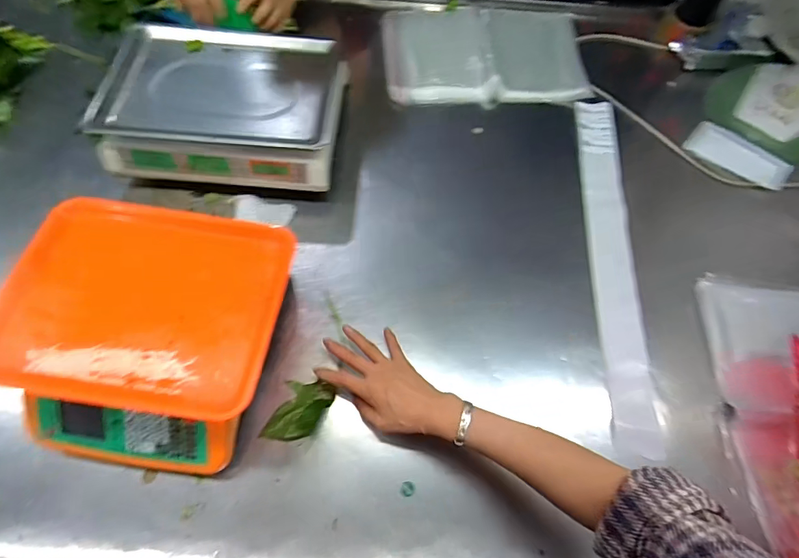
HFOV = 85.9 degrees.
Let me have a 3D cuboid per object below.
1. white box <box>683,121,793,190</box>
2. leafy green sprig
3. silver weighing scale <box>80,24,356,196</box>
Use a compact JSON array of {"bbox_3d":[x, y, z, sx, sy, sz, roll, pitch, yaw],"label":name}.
[{"bbox_3d":[0.551,-0.204,0.703,0.020,0.052,0.173,-16,44,-9],"label":"white box"},{"bbox_3d":[-0.106,0.117,0.564,0.064,0.018,0.196,17,59,6],"label":"leafy green sprig"},{"bbox_3d":[-0.270,-0.277,0.701,0.345,0.102,0.270,6,63,0],"label":"silver weighing scale"}]

